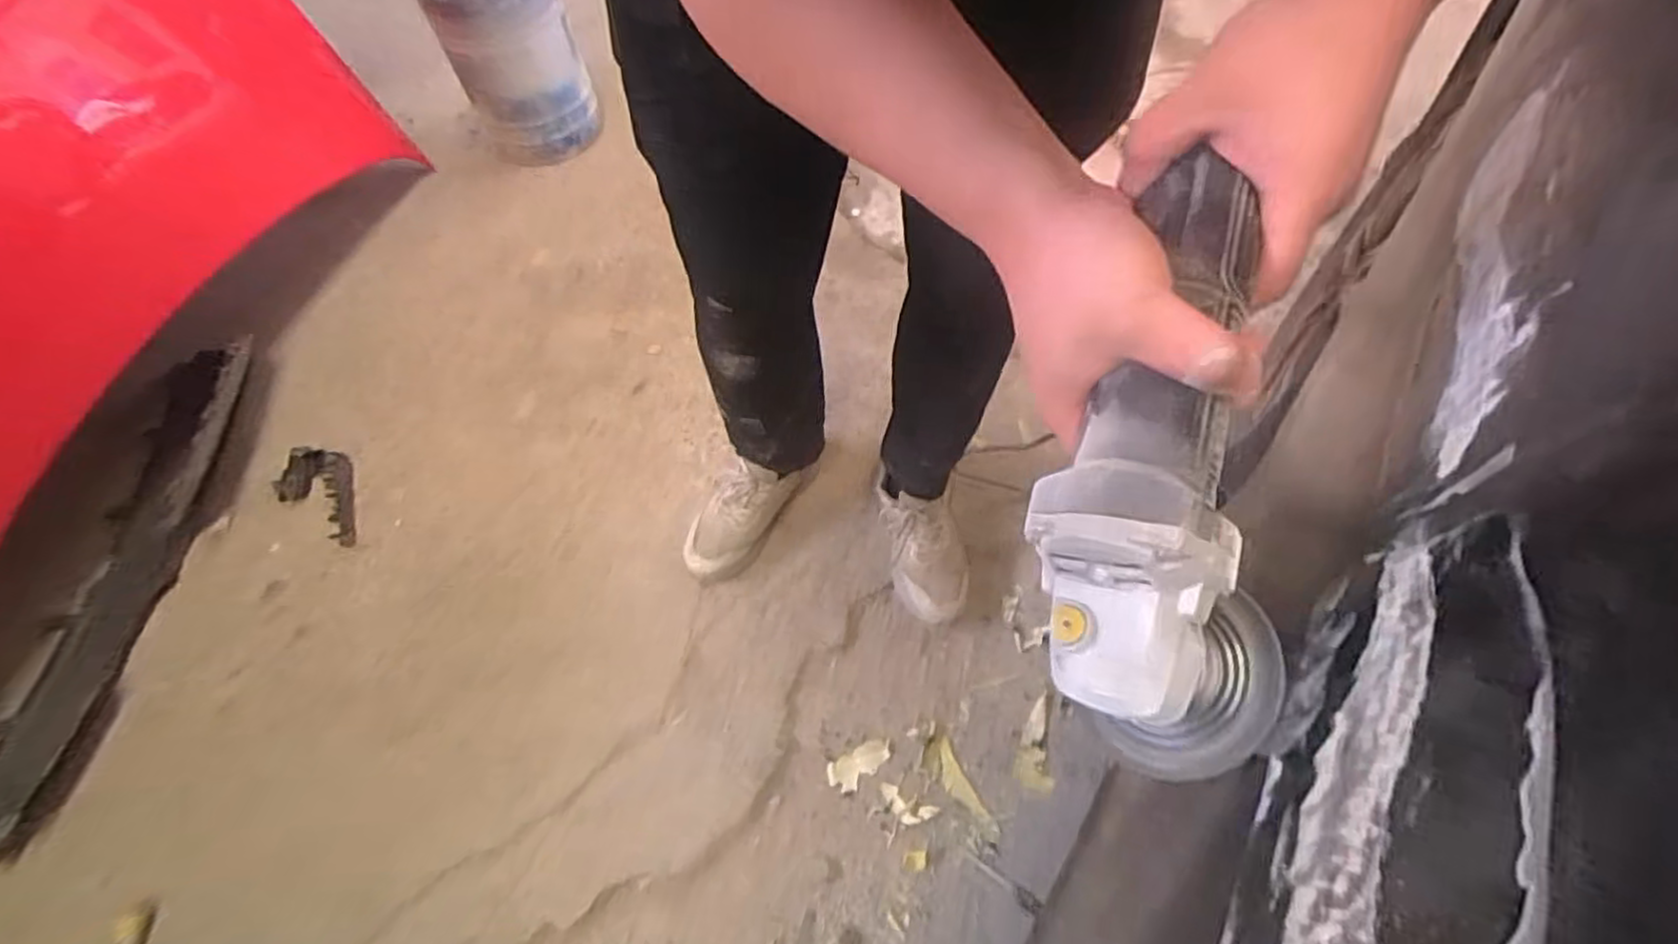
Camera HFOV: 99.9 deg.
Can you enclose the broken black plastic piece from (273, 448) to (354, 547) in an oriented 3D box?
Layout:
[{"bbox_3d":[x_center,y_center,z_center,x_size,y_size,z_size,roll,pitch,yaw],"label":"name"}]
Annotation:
[{"bbox_3d":[-0.853,0.044,1.146,0.102,0.028,0.205,-18,62,-10],"label":"broken black plastic piece"}]

